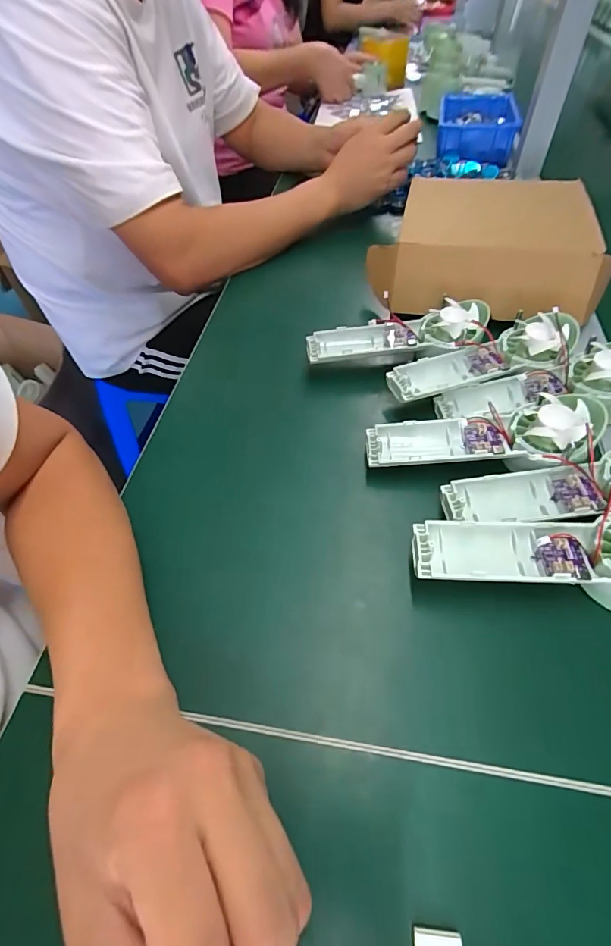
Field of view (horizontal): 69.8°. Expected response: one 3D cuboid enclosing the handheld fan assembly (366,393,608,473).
[{"bbox_3d":[0.140,-0.027,0.356,0.171,0.029,0.060,-4,51,16],"label":"handheld fan assembly"}]

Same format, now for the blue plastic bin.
[{"bbox_3d":[0.320,-0.648,0.818,0.140,0.055,0.216,9,53,8],"label":"blue plastic bin"}]

